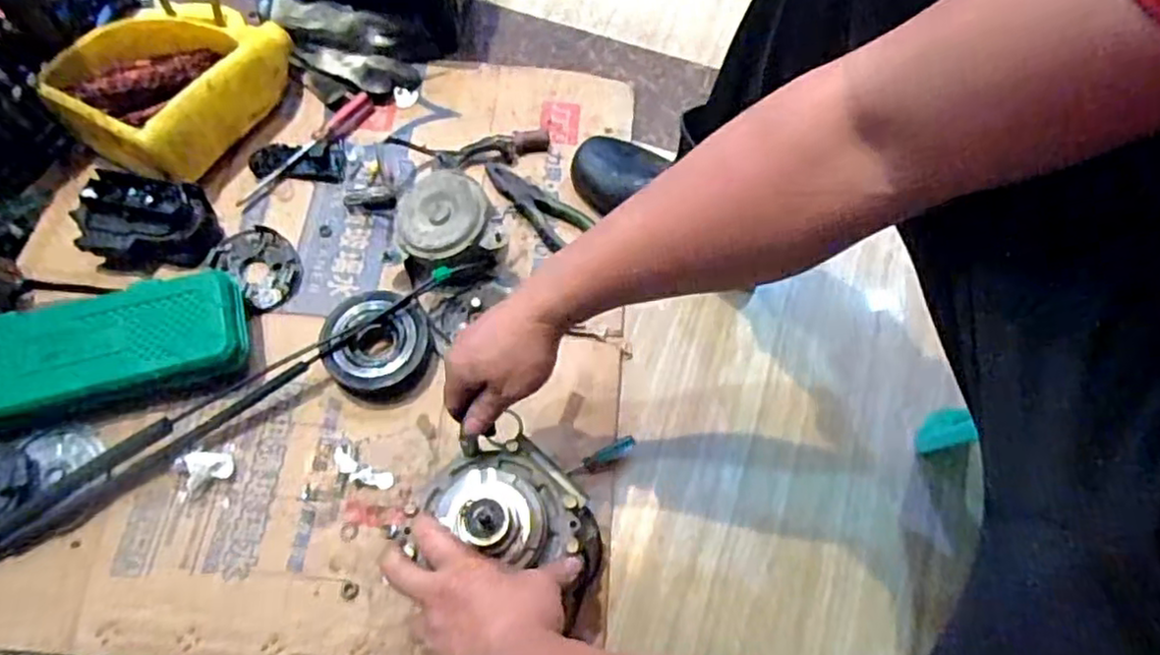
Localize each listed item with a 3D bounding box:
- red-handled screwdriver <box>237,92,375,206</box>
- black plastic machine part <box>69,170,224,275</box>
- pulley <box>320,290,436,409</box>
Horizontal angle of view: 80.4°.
[{"bbox_3d":[-0.311,-0.204,0.781,0.027,0.018,0.190,39,72,13],"label":"red-handled screwdriver"},{"bbox_3d":[-0.450,-0.108,0.711,0.123,0.060,0.086,1,68,-2],"label":"black plastic machine part"},{"bbox_3d":[-0.199,0.020,0.683,0.096,0.041,0.107,-6,69,-4],"label":"pulley"}]

